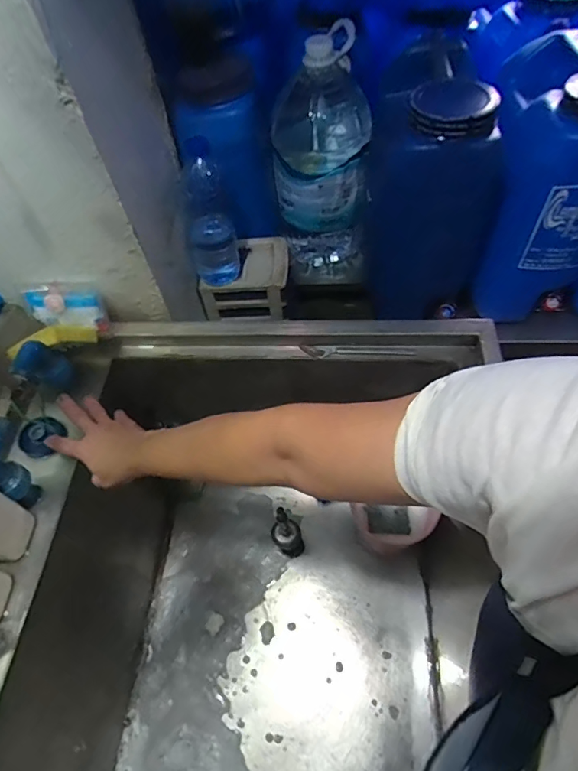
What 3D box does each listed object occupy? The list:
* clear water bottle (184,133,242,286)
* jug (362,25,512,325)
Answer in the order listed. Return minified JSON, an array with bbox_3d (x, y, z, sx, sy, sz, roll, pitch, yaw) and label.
[{"bbox_3d":[-0.135,-0.282,0.777,0.076,0.232,0.079,3,57,7],"label":"clear water bottle"},{"bbox_3d":[0.258,-0.323,0.836,0.196,0.432,0.216,-10,57,-2],"label":"jug"}]

